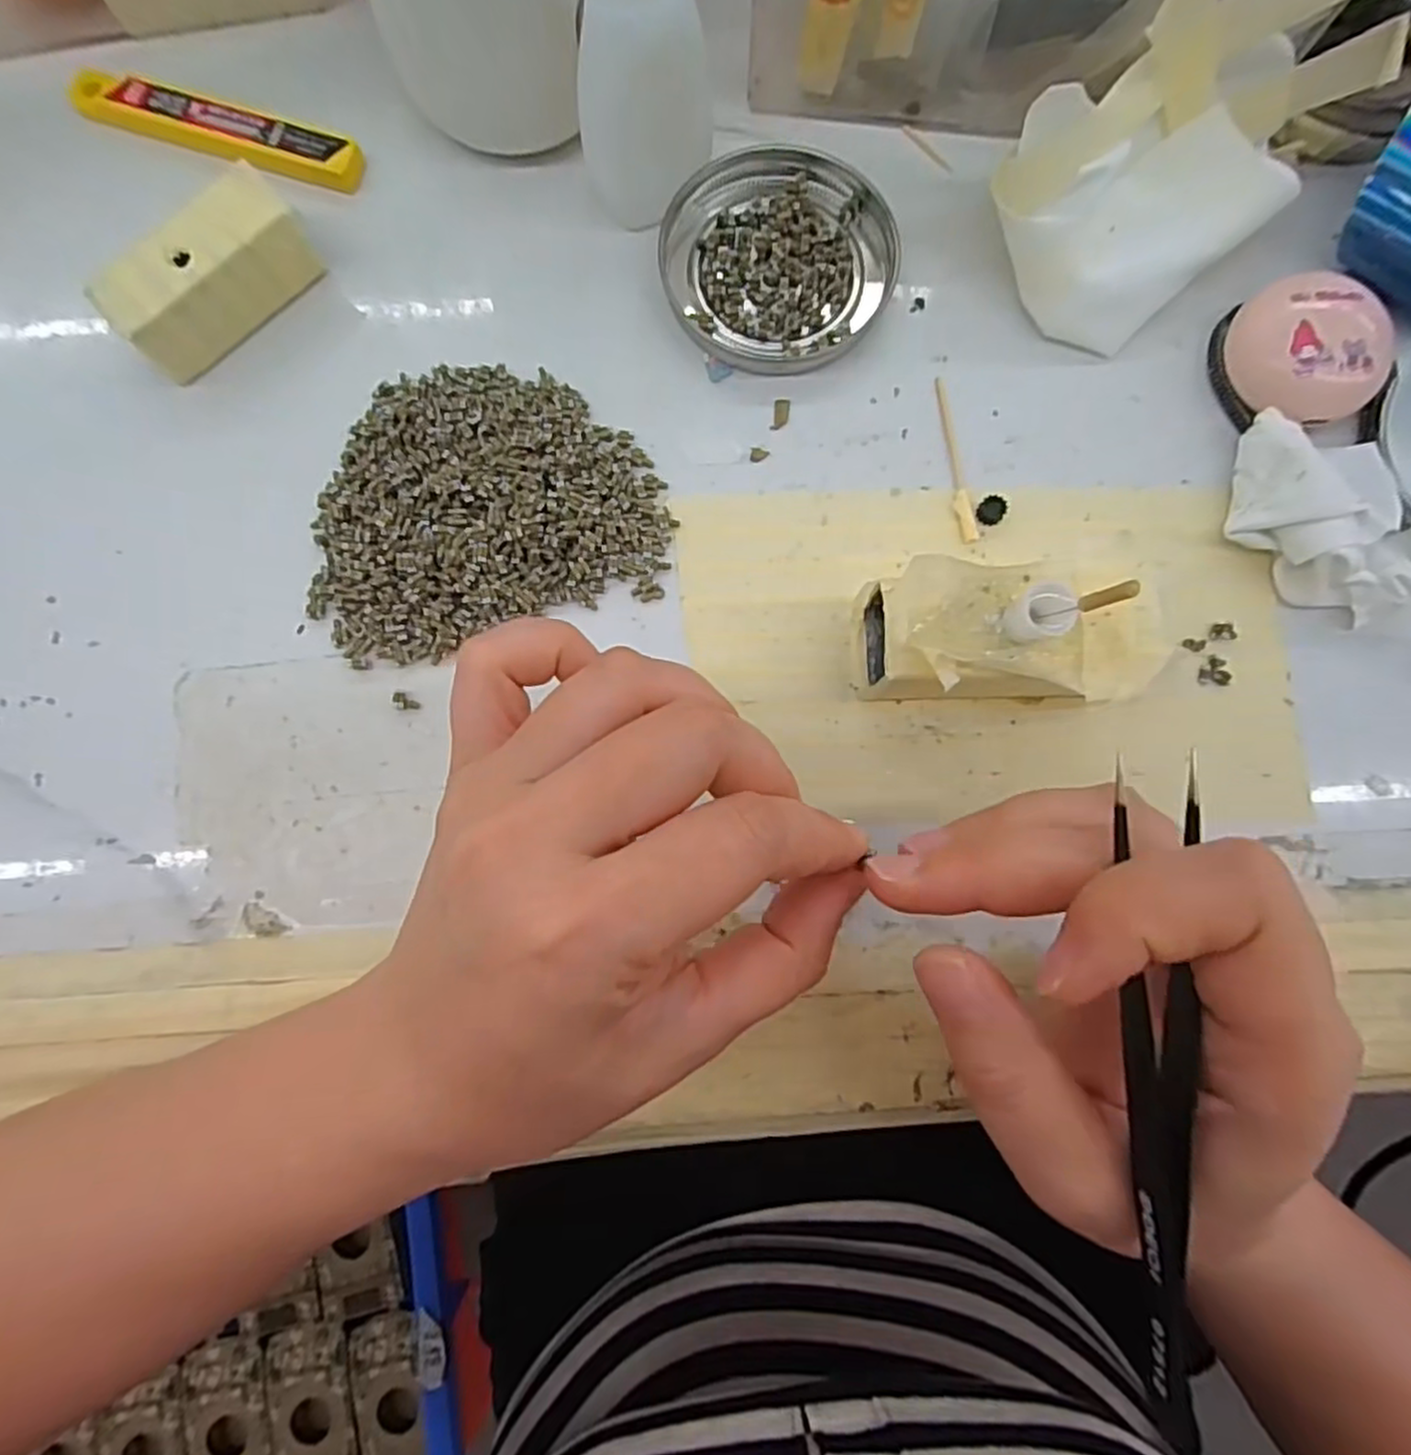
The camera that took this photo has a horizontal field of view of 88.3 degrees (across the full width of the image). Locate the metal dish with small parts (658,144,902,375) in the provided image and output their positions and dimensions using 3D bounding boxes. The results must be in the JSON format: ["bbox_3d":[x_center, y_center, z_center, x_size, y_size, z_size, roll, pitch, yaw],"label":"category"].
[{"bbox_3d":[0.026,-0.162,0.250,0.078,0.008,0.079,0,83,0],"label":"metal dish with small parts"}]

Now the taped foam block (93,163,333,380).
[{"bbox_3d":[-0.160,-0.146,0.237,0.064,0.027,0.024,-44,85,-5],"label":"taped foam block"}]

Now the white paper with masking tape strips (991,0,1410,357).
[{"bbox_3d":[0.146,-0.181,0.224,0.106,0.065,0.067,-40,85,-5],"label":"white paper with masking tape strips"}]

